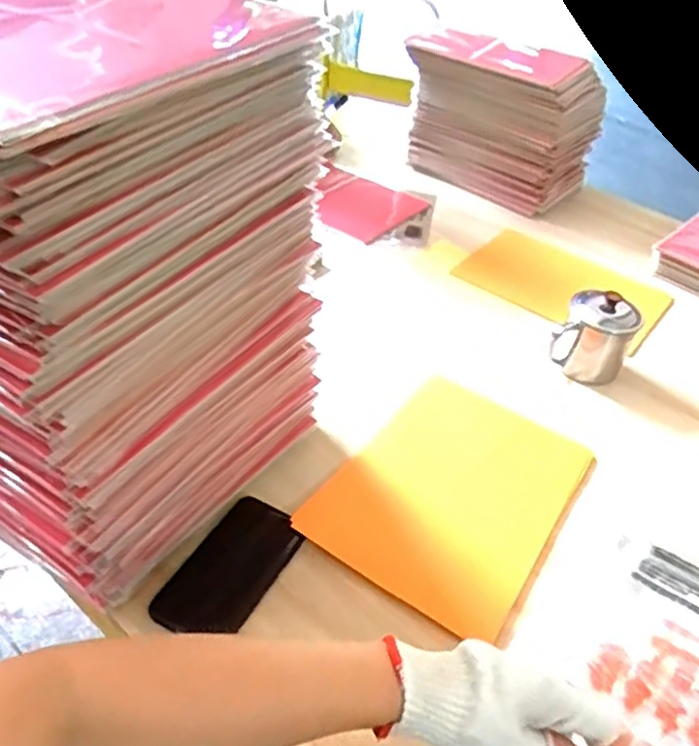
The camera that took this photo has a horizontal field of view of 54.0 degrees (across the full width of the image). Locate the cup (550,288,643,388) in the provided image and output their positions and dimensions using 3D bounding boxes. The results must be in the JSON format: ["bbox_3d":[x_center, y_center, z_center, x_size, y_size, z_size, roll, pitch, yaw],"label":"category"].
[{"bbox_3d":[0.318,-0.048,0.883,0.087,0.110,0.082,4,40,-4],"label":"cup"}]

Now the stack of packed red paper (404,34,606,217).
[{"bbox_3d":[0.283,-0.480,1.288,0.331,0.242,0.215,29,45,24],"label":"stack of packed red paper"}]

